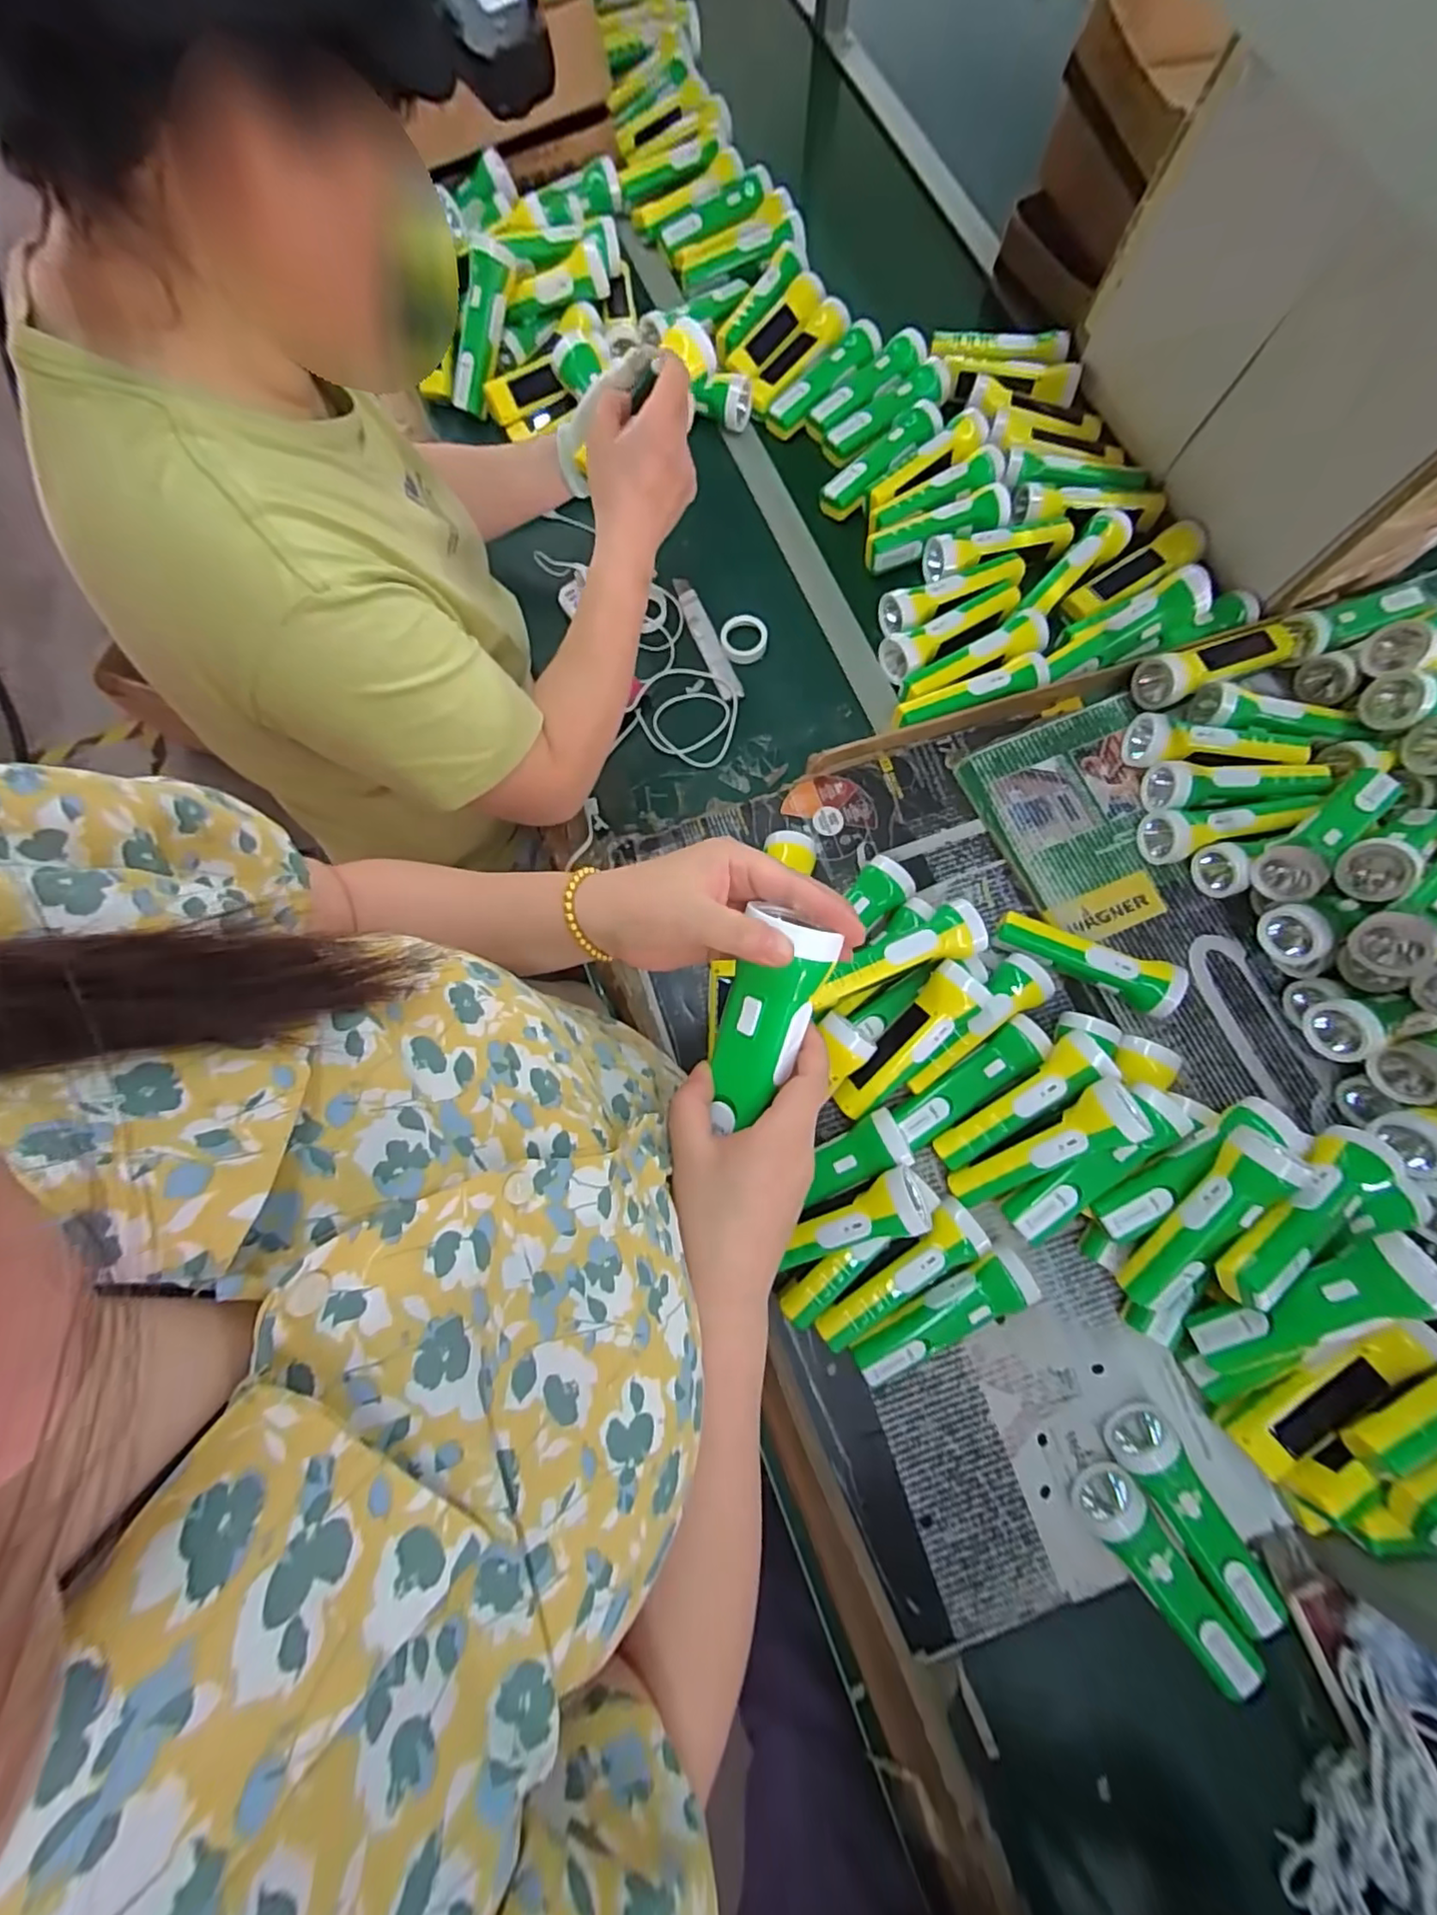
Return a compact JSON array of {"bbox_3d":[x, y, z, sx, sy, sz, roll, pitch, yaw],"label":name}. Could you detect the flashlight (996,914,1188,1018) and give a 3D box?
[{"bbox_3d":[0.362,0.009,0.638,0.172,0.055,0.047,22,77,3],"label":"flashlight"}]

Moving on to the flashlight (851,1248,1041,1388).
[{"bbox_3d":[0.202,0.324,0.580,0.174,0.051,0.058,-30,79,-6],"label":"flashlight"}]

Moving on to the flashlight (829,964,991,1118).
[{"bbox_3d":[0.175,0.081,0.591,0.062,0.046,0.168,43,97,9],"label":"flashlight"}]

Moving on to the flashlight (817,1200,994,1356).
[{"bbox_3d":[0.161,0.287,0.585,0.174,0.052,0.051,-30,79,-9],"label":"flashlight"}]

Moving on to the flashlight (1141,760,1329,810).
[{"bbox_3d":[0.547,-0.181,0.678,0.181,0.053,0.053,-3,78,-1],"label":"flashlight"}]

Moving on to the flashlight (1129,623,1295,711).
[{"bbox_3d":[0.551,-0.327,0.709,0.184,0.042,0.050,-23,78,-7],"label":"flashlight"}]

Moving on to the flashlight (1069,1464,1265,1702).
[{"bbox_3d":[0.381,0.530,0.535,0.060,0.050,0.193,-34,80,-7],"label":"flashlight"}]

